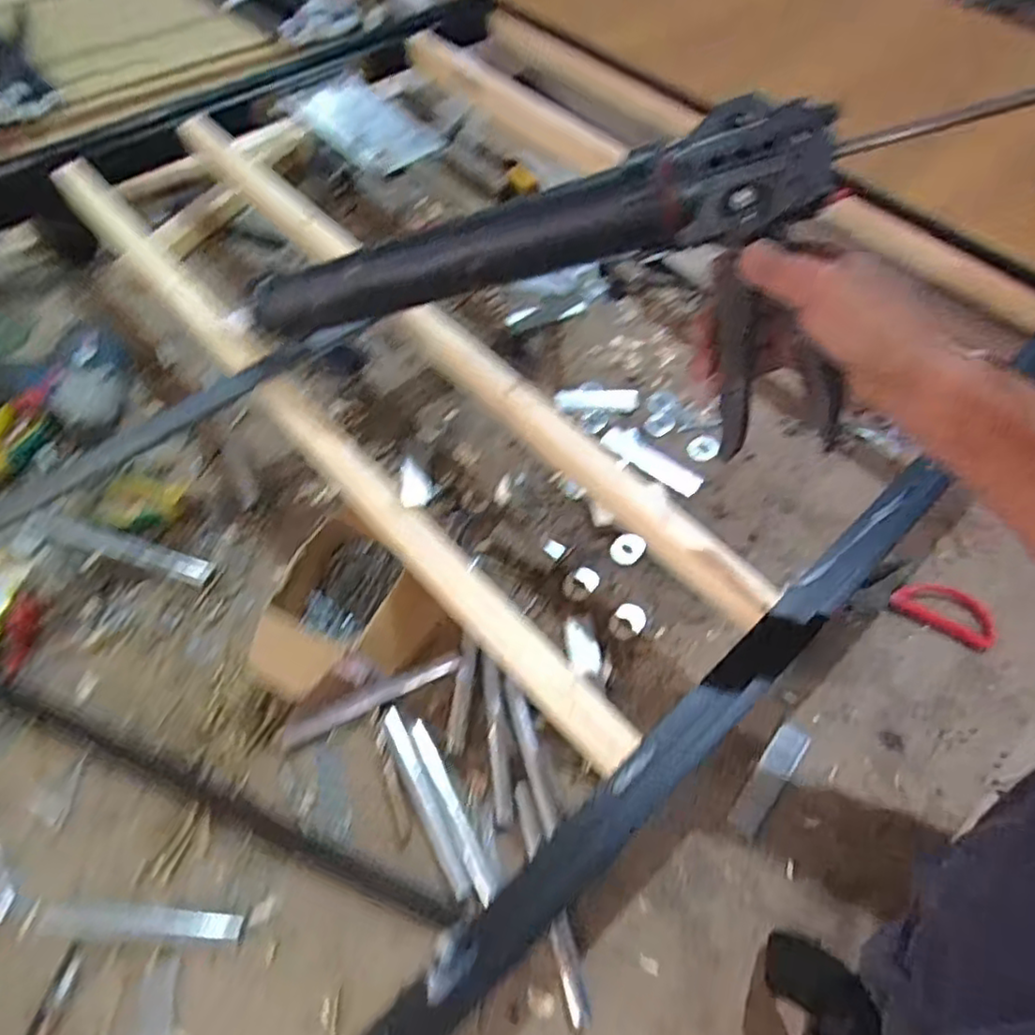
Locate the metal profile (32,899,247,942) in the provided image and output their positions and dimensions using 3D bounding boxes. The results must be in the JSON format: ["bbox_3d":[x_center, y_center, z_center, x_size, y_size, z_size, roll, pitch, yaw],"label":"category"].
[{"bbox_3d":[-0.274,0.295,0.482,0.141,0.006,0.021,3,57,-1],"label":"metal profile"}]

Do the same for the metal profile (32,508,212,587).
[{"bbox_3d":[-0.389,0.025,0.643,0.191,0.015,0.027,17,58,8],"label":"metal profile"}]

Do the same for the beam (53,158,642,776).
[{"bbox_3d":[-0.219,-0.115,0.611,0.036,0.038,0.864,-38,66,-22],"label":"beam"}]

